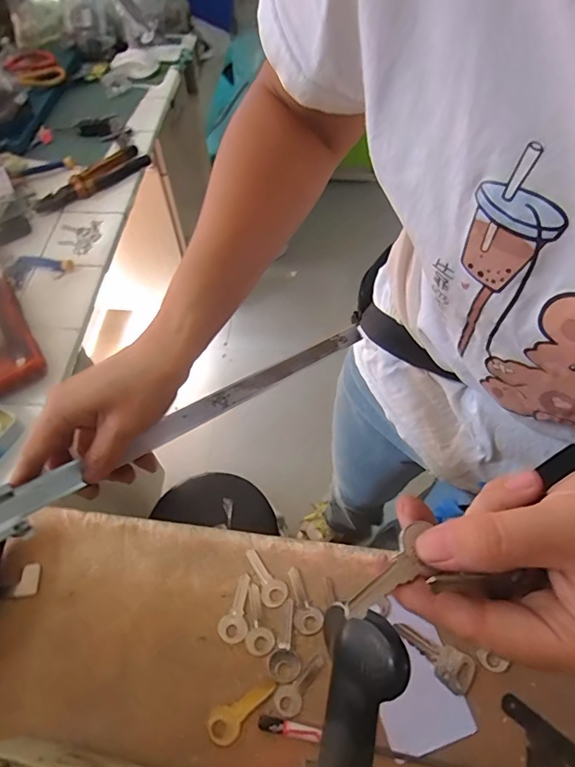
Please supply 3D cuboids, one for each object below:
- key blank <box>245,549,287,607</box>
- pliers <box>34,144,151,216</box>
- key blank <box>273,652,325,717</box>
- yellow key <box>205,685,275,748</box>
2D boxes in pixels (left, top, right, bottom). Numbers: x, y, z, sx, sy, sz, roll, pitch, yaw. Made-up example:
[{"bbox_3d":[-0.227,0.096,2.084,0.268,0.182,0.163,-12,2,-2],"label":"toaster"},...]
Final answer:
[{"bbox_3d":[-0.016,0.134,0.318,0.018,0.004,0.041,-29,63,-17],"label":"key blank"},{"bbox_3d":[-0.328,-0.347,0.775,0.060,0.017,0.213,34,64,18],"label":"pliers"},{"bbox_3d":[0.009,0.188,0.287,0.039,0.004,0.017,-39,67,-21],"label":"key blank"},{"bbox_3d":[-0.027,0.199,0.279,0.044,0.004,0.019,-30,63,-17],"label":"yellow key"}]

